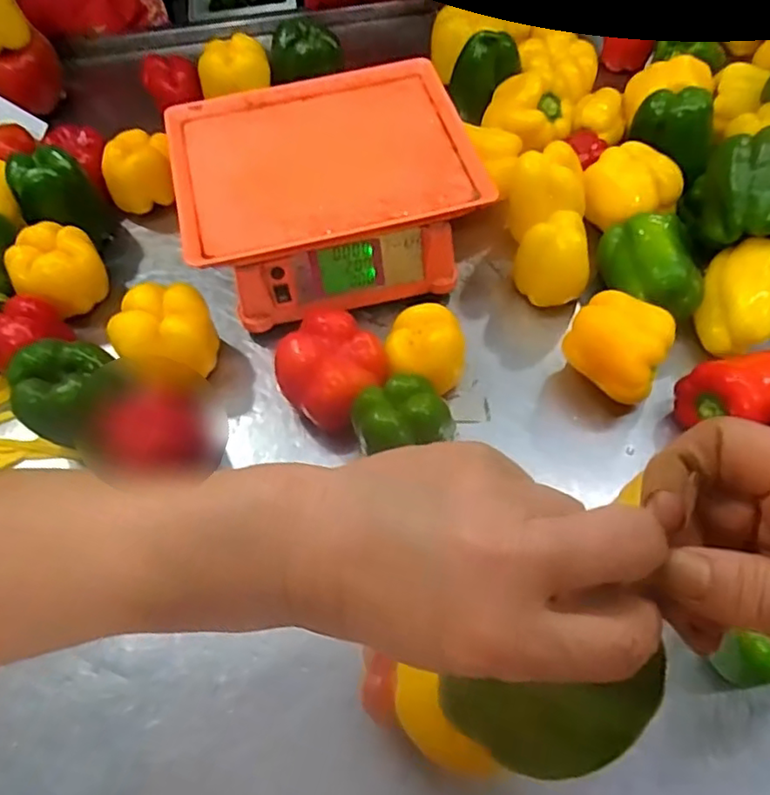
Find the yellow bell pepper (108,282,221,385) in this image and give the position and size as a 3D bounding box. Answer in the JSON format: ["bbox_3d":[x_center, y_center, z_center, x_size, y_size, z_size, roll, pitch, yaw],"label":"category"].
[{"bbox_3d":[-0.218,-0.055,0.606,0.092,0.079,0.091,8,61,7],"label":"yellow bell pepper"}]

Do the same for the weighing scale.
[{"bbox_3d":[-0.062,-0.222,0.661,0.289,0.106,0.241,-15,61,-6],"label":"weighing scale"}]

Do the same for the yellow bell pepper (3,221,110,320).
[{"bbox_3d":[-0.353,-0.135,0.666,0.079,0.080,0.089,38,69,21],"label":"yellow bell pepper"}]

